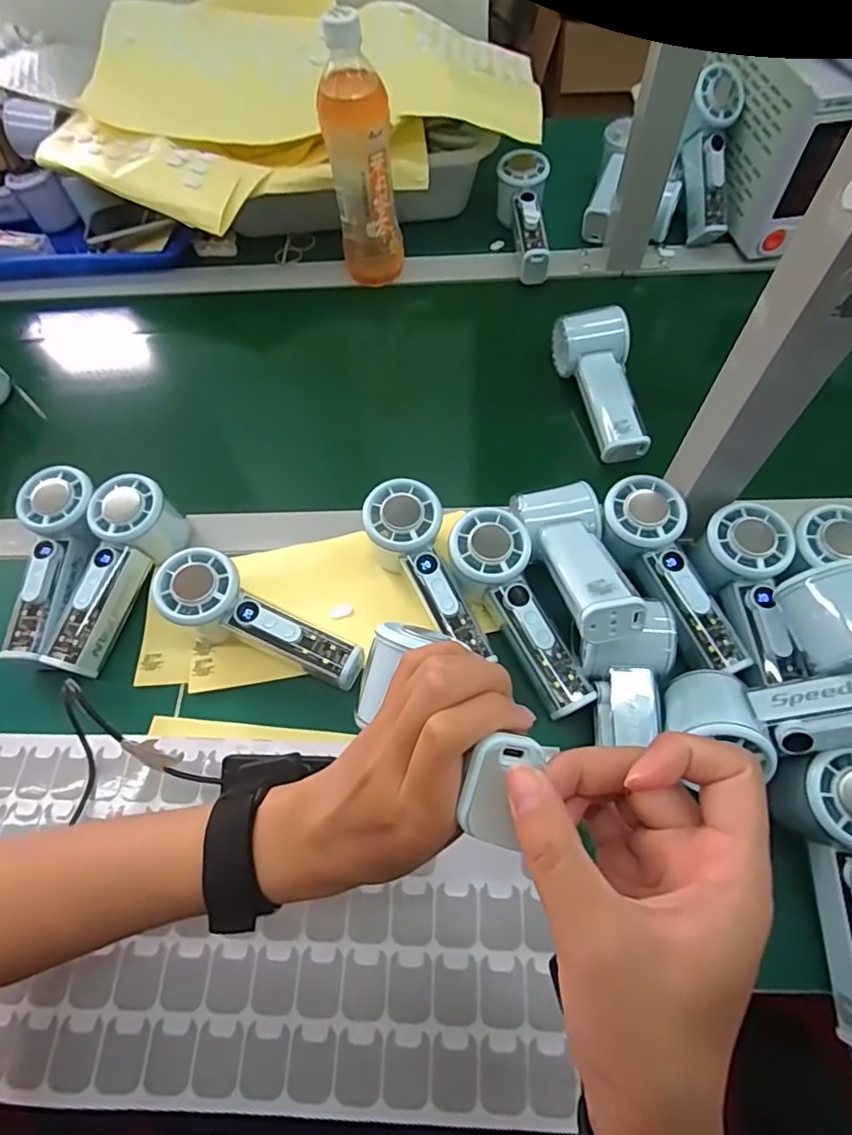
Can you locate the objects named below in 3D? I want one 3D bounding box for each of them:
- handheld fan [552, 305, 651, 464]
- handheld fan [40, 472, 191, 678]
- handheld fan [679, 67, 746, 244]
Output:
[{"bbox_3d":[0.167,-0.170,0.514,0.057,0.049,0.142,-13,62,-3],"label":"handheld fan"},{"bbox_3d":[-0.246,0.007,0.448,0.055,0.062,0.155,14,76,11],"label":"handheld fan"},{"bbox_3d":[0.300,-0.435,0.600,0.051,0.039,0.158,0,105,4],"label":"handheld fan"}]

